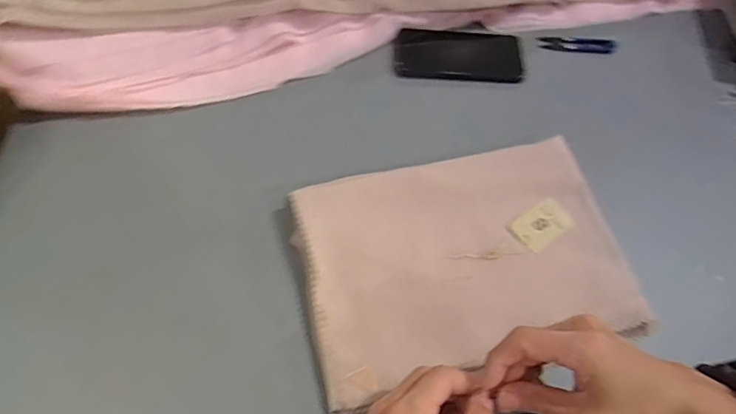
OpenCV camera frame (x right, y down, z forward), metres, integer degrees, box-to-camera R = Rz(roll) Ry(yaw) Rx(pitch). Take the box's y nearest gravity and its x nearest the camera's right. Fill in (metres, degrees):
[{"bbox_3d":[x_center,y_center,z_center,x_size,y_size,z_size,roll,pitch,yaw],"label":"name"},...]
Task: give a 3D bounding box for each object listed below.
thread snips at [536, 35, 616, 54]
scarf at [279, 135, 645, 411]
[{"bbox_3d":[0.293,-0.228,0.664,0.113,0.017,0.018,1,61,-4],"label":"thread snips"},{"bbox_3d":[0.097,0.045,0.468,0.314,0.023,0.210,-11,63,-10],"label":"scarf"}]

